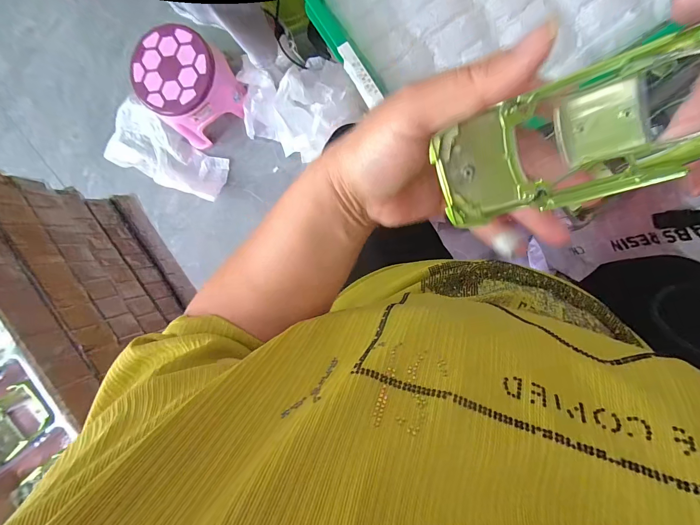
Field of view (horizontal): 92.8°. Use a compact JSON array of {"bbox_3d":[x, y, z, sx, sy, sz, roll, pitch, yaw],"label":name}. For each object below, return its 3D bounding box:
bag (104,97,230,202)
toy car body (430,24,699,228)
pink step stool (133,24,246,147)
[{"bbox_3d":[-0.584,-0.336,1.055,0.404,0.048,0.198,29,95,5],"label":"bag"},{"bbox_3d":[0.108,-0.058,0.161,0.125,0.030,0.056,-15,90,19],"label":"toy car body"},{"bbox_3d":[-0.447,-0.491,0.942,0.219,0.188,0.234,0,92,7],"label":"pink step stool"}]

